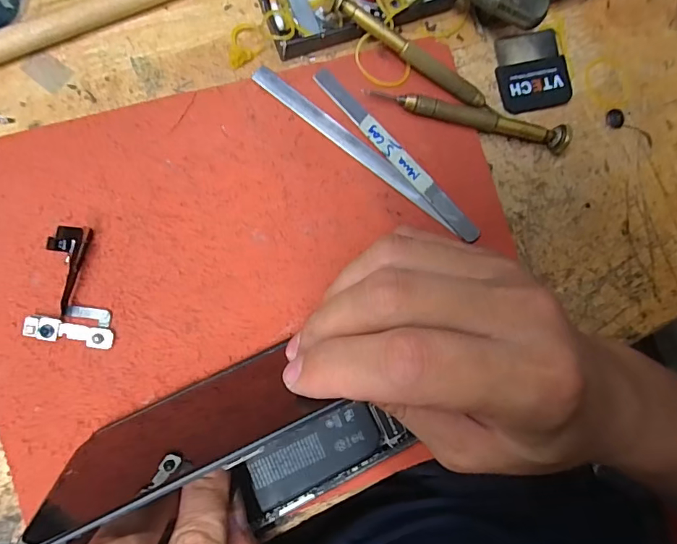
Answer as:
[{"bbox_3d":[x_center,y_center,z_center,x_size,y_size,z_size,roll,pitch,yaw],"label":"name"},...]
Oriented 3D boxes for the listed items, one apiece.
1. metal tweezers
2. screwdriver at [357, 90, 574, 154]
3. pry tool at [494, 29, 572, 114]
[{"bbox_3d":[0.019,-0.063,0.220,0.130,0.005,0.024,37,82,-6],"label":"metal tweezers"},{"bbox_3d":[0.067,-0.079,0.225,0.106,0.009,0.011,10,85,-9],"label":"screwdriver"},{"bbox_3d":[0.104,-0.109,0.238,0.039,0.005,0.041,-16,90,-10],"label":"pry tool"}]

